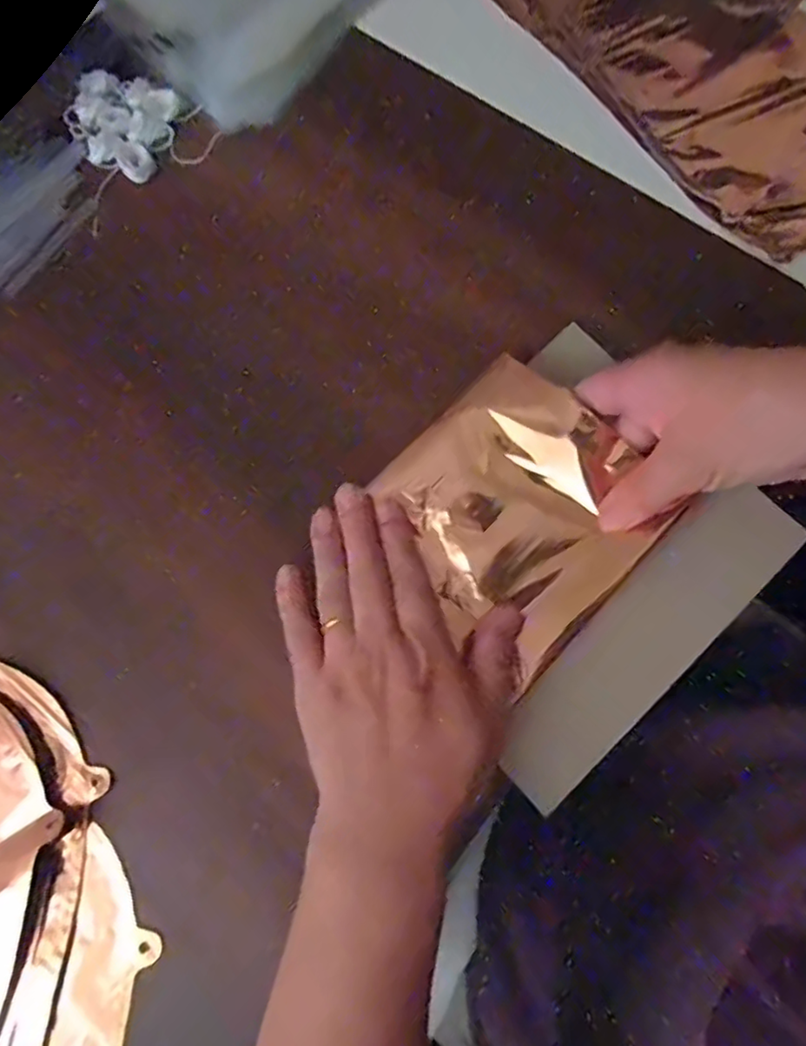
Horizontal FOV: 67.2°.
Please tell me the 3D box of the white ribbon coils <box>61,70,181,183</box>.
[{"bbox_3d":[-0.174,-0.248,0.375,0.065,0.010,0.063,0,76,2],"label":"white ribbon coils"}]

